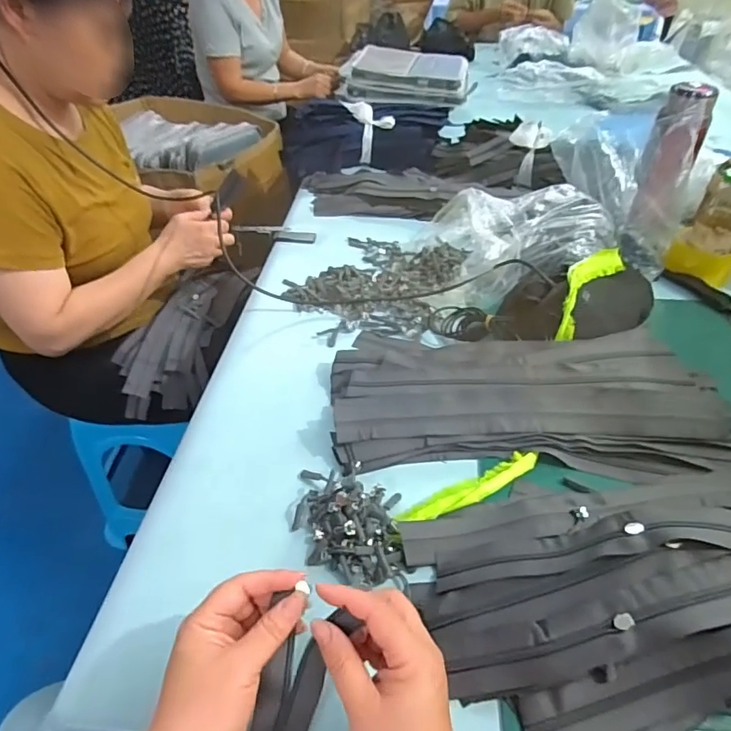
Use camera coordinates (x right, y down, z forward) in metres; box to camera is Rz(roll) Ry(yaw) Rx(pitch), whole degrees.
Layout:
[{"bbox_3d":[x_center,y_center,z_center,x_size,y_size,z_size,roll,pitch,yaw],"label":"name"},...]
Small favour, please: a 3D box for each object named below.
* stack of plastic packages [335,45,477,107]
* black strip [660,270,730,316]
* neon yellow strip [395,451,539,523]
[{"bbox_3d":[0.116,-0.761,1.330,0.337,0.083,0.218,15,45,15],"label":"stack of plastic packages"},{"bbox_3d":[0.514,-0.111,0.763,0.036,0.013,0.137,-19,47,-20],"label":"black strip"},{"bbox_3d":[0.108,0.125,0.508,0.163,0.014,0.024,-19,46,-20],"label":"neon yellow strip"}]

